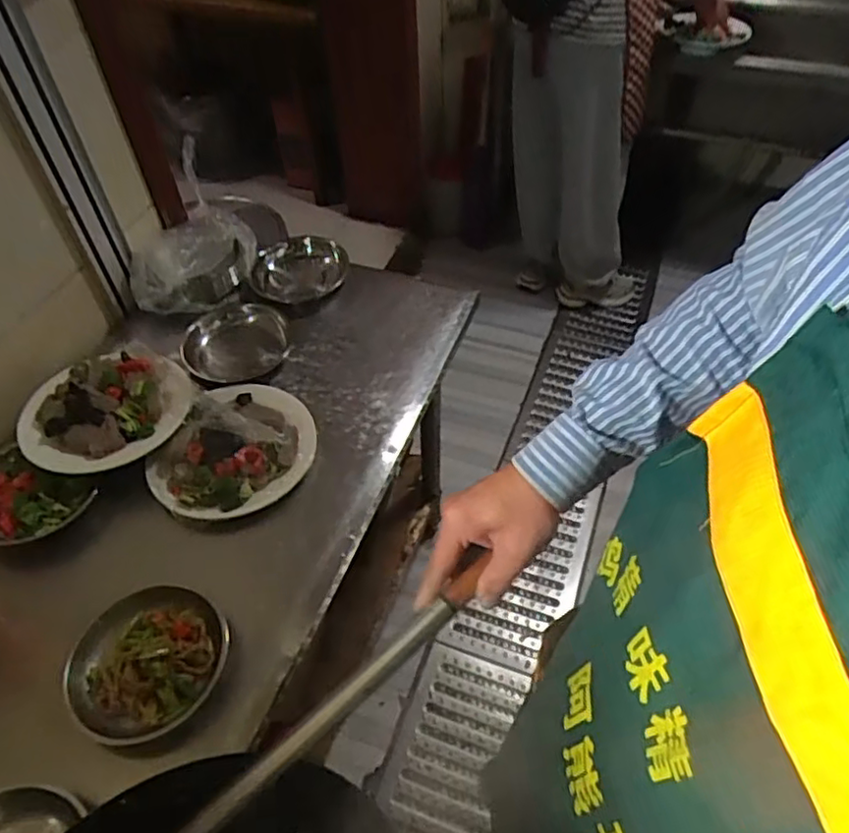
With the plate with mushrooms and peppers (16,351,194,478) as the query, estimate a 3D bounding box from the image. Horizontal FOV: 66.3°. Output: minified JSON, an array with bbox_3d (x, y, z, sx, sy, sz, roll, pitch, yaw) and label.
[{"bbox_3d":[-0.466,-0.015,0.946,0.233,0.044,0.200,-33,56,-23],"label":"plate with mushrooms and peppers"}]

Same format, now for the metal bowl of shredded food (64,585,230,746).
[{"bbox_3d":[-0.327,0.291,0.764,0.162,0.052,0.174,7,51,9],"label":"metal bowl of shredded food"}]

